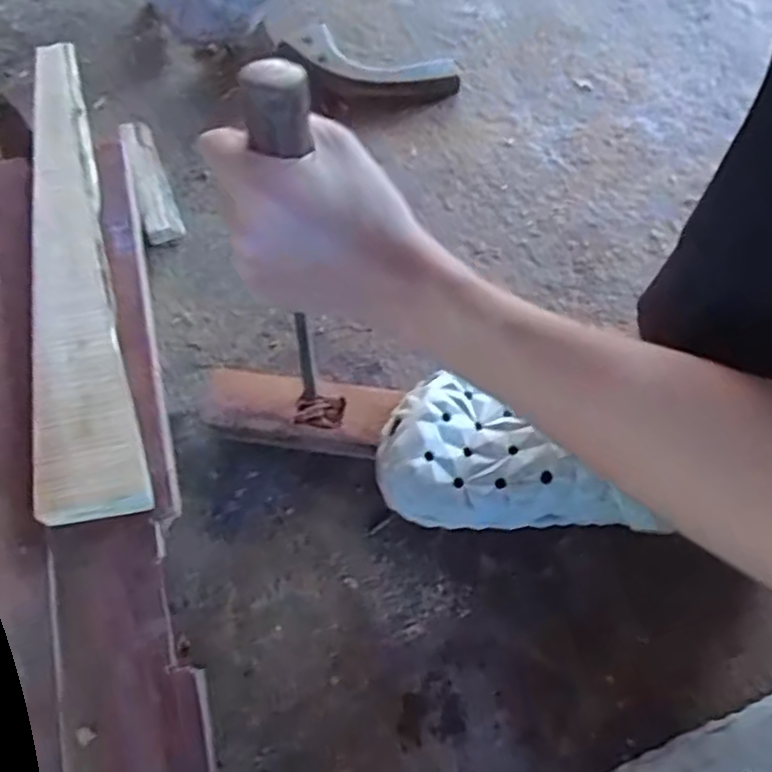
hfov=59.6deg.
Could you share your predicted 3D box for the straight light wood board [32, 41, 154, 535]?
[{"bbox_3d":[-0.209,-0.087,0.445,0.055,0.011,0.353,-14,68,-6],"label":"straight light wood board"}]

